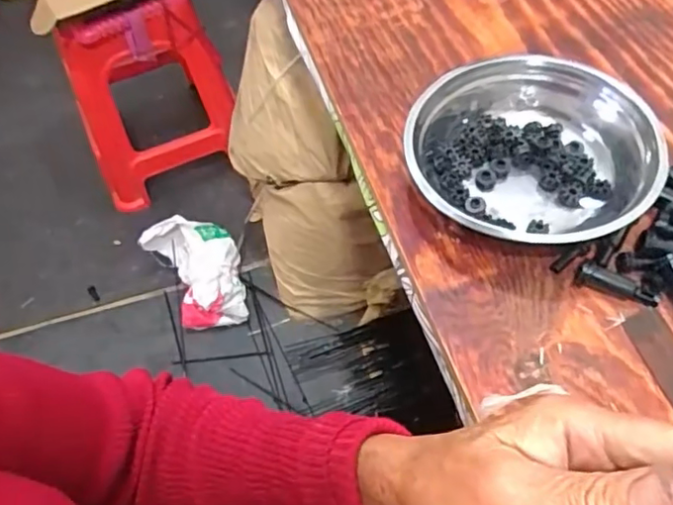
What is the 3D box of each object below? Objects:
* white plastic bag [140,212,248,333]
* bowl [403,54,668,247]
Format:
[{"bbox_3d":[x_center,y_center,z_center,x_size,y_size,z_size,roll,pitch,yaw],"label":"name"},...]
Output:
[{"bbox_3d":[-0.304,0.042,1.344,0.183,0.102,0.262,-26,58,-12],"label":"white plastic bag"},{"bbox_3d":[0.172,-0.087,0.551,0.198,0.073,0.208,-2,56,4],"label":"bowl"}]

